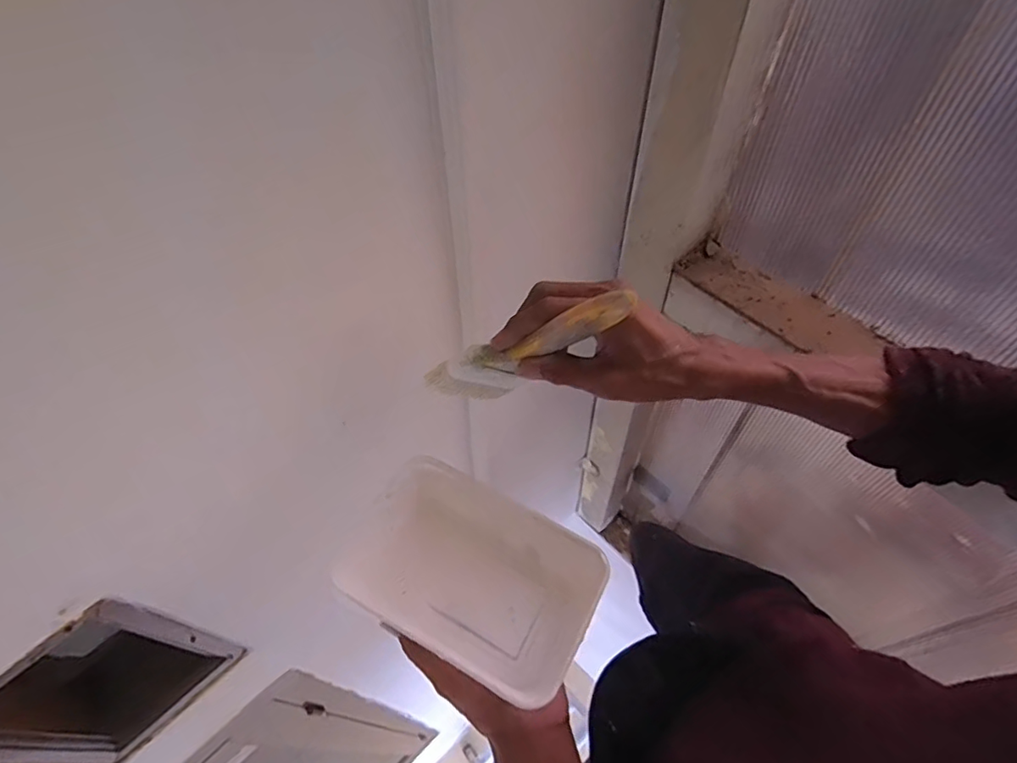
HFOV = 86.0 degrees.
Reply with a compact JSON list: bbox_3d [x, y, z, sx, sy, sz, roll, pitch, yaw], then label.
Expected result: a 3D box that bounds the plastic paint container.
[{"bbox_3d":[-0.026,0.136,0.391,0.170,0.046,0.116,24,59,17],"label":"plastic paint container"}]

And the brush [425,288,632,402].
[{"bbox_3d":[0.011,-0.019,0.369,0.054,0.195,0.021,38,57,-19],"label":"brush"}]

